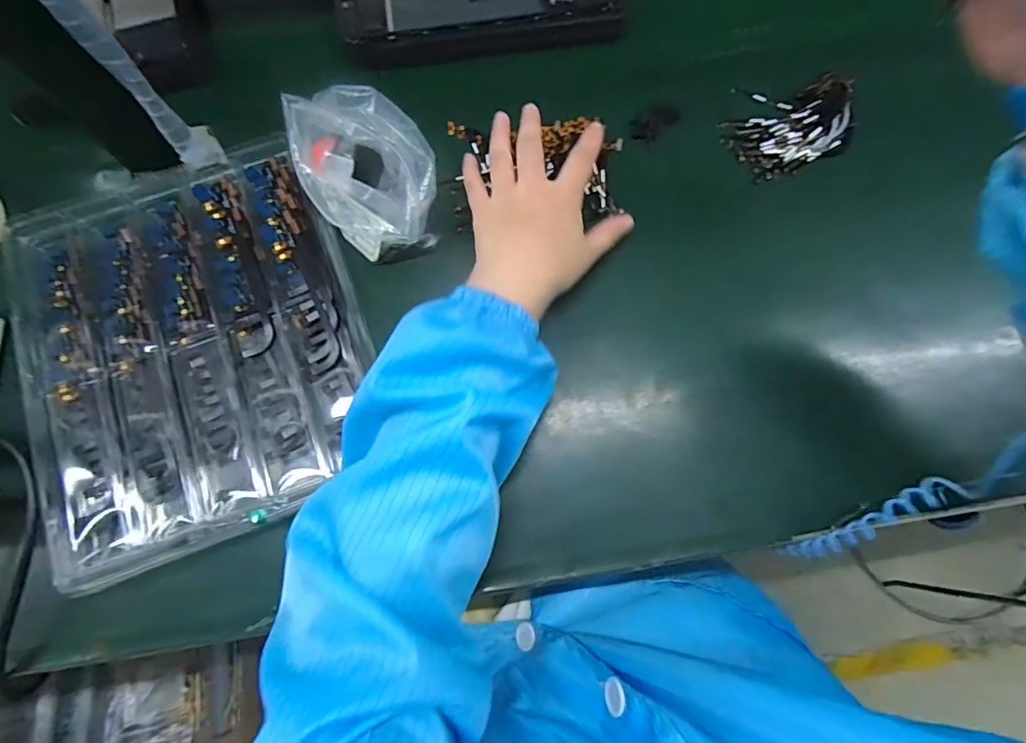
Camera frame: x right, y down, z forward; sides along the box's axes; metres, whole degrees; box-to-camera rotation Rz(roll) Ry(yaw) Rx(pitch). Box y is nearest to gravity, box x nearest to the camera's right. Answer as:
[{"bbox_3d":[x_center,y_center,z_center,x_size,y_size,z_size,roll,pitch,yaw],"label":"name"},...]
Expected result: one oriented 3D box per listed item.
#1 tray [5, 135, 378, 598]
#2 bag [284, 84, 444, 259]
[{"bbox_3d":[-0.225,-0.026,0.353,0.222,0.019,0.280,-22,75,-6],"label":"tray"},{"bbox_3d":[-0.100,-0.136,0.354,0.085,0.059,0.125,-29,75,-5],"label":"bag"}]

